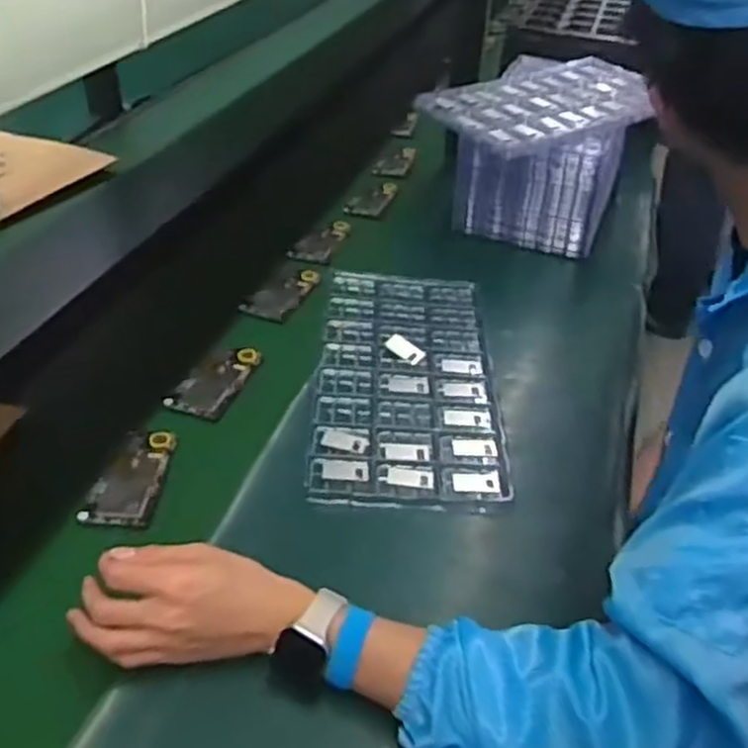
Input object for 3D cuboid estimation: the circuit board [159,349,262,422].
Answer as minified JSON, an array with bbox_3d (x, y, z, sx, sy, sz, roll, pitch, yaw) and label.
[{"bbox_3d":[-0.179,0.005,0.868,0.066,0.012,0.114,14,40,15],"label":"circuit board"}]

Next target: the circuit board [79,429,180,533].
[{"bbox_3d":[-0.234,0.098,0.749,0.061,0.010,0.128,3,38,2],"label":"circuit board"}]

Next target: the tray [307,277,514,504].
[{"bbox_3d":[0.036,-0.001,0.874,0.191,0.015,0.373,1,38,0],"label":"tray"}]

